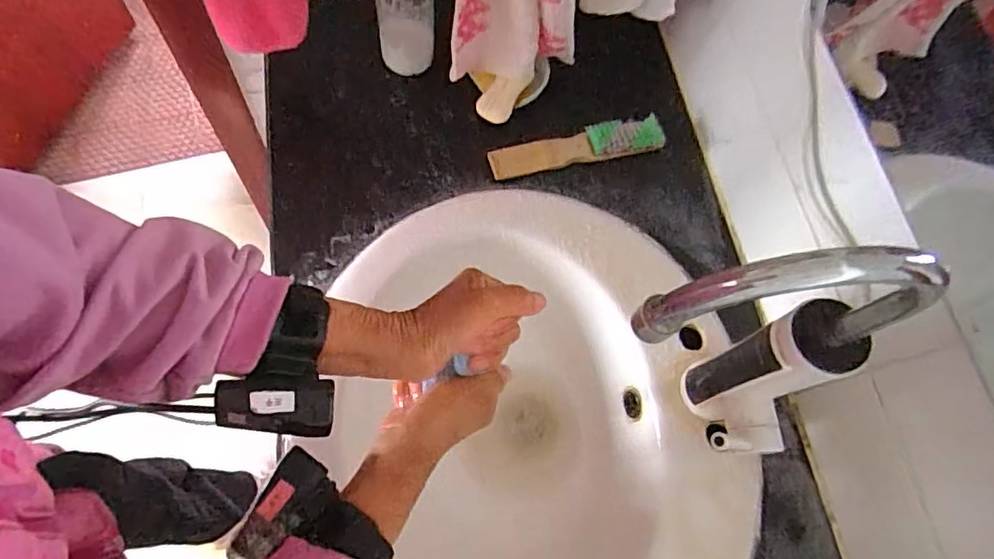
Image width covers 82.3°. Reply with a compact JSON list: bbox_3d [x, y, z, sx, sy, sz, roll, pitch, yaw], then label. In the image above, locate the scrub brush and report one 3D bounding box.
[{"bbox_3d":[0.095,-0.156,0.668,0.209,0.020,0.038,-10,71,-10],"label":"scrub brush"}]

